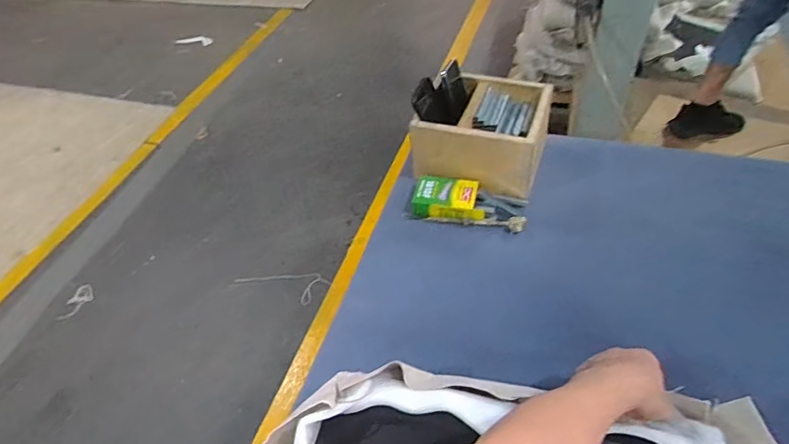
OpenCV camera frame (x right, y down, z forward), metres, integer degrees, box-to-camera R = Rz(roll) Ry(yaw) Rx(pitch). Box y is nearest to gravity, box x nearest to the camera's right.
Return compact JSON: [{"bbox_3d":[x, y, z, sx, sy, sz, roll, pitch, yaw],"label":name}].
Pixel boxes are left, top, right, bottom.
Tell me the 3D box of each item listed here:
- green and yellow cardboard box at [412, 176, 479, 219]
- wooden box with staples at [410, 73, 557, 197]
[{"bbox_3d":[0.092,-0.049,0.897,0.115,0.041,0.080,8,49,14],"label":"green and yellow cardboard box"},{"bbox_3d":[0.168,-0.173,0.935,0.227,0.121,0.208,13,50,18],"label":"wooden box with staples"}]

